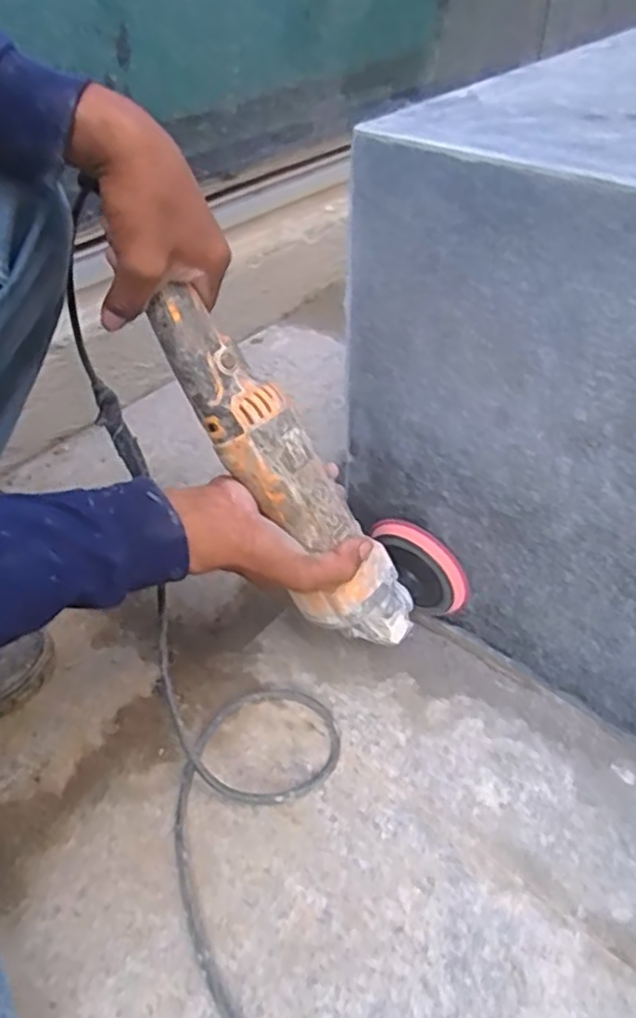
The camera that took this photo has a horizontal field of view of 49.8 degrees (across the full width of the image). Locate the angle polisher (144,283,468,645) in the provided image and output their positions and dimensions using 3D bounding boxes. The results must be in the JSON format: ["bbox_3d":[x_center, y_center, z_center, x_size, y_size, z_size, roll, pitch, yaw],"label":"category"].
[{"bbox_3d":[-0.006,-0.008,0.509,0.081,0.336,0.094,-23,30,33],"label":"angle polisher"}]

